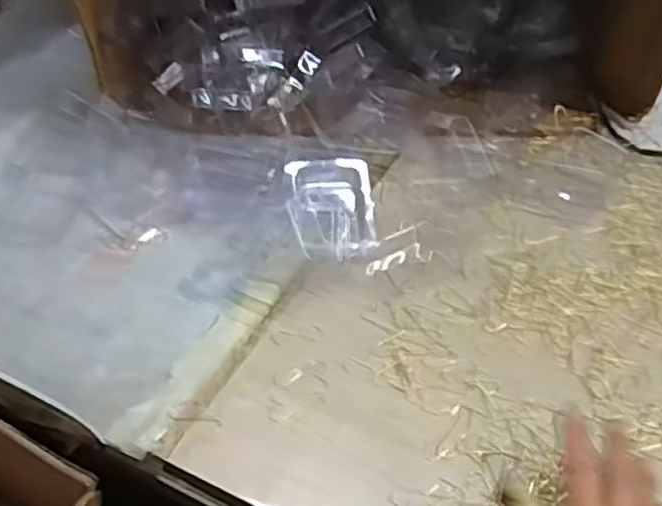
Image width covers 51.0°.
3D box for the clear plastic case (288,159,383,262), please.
[{"bbox_3d":[0.000,-0.037,0.607,0.077,0.041,0.106,-5,45,-4],"label":"clear plastic case"}]

